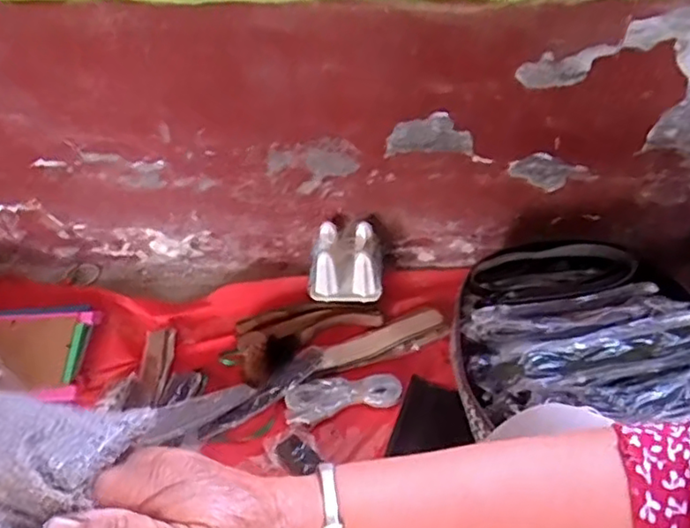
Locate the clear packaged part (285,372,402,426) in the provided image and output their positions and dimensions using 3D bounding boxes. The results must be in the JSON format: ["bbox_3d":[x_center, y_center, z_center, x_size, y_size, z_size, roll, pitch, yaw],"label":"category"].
[{"bbox_3d":[-0.003,0.198,0.937,0.172,0.023,0.065,-11,46,-8],"label":"clear packaged part"}]

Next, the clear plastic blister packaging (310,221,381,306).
[{"bbox_3d":[0.003,0.003,1.046,0.122,0.109,0.096,-1,45,2],"label":"clear plastic blister packaging"}]

